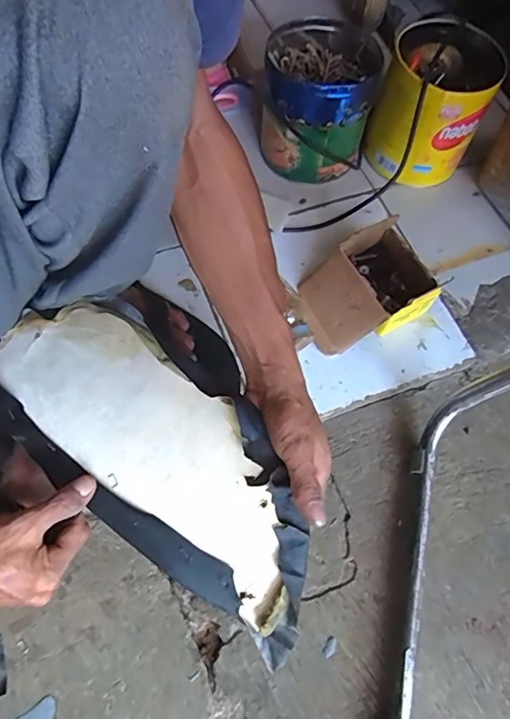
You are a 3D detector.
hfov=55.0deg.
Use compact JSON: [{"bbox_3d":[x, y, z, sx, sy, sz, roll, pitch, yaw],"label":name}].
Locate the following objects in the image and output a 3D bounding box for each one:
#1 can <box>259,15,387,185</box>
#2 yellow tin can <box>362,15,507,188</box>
[{"bbox_3d":[0.083,-0.360,0.704,0.157,0.157,0.166,19,65,7],"label":"can"},{"bbox_3d":[0.243,-0.348,0.699,0.140,0.176,0.145,1,64,-2],"label":"yellow tin can"}]

